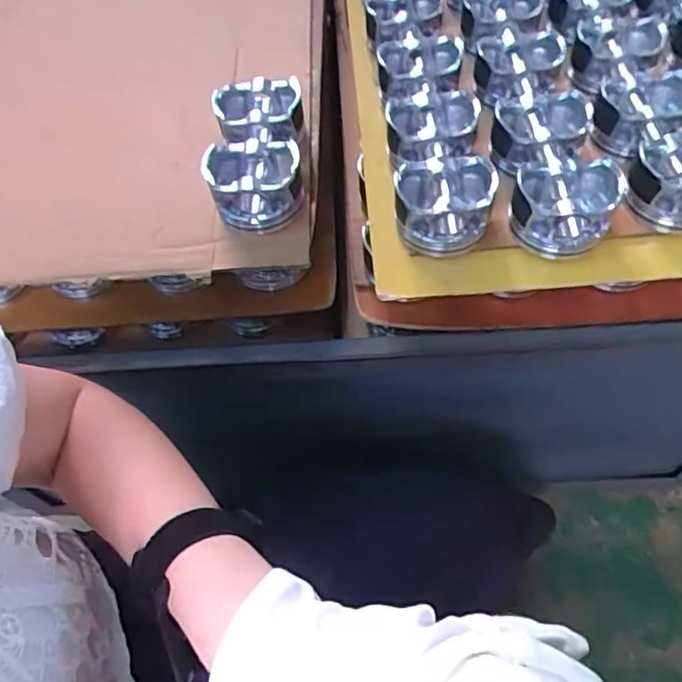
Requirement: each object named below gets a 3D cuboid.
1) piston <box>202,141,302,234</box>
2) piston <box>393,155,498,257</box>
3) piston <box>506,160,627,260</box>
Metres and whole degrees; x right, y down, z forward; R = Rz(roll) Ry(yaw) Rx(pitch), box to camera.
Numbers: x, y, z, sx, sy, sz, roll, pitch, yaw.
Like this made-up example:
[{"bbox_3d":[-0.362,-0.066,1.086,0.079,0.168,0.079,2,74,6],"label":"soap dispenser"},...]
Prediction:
[{"bbox_3d":[-0.077,-0.145,0.533,0.084,0.049,0.073,-8,58,0],"label":"piston"},{"bbox_3d":[0.088,-0.118,0.509,0.082,0.049,0.068,1,59,5],"label":"piston"},{"bbox_3d":[0.190,-0.115,0.498,0.083,0.053,0.069,-7,58,1],"label":"piston"}]

